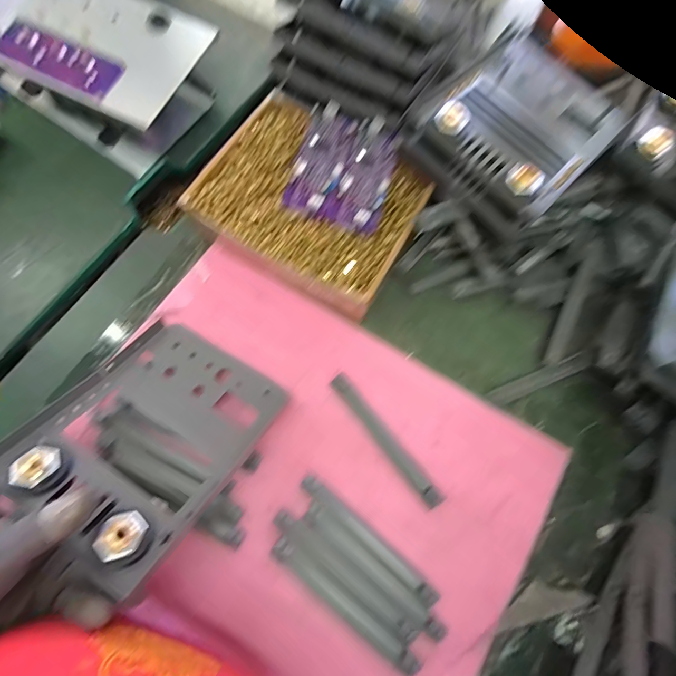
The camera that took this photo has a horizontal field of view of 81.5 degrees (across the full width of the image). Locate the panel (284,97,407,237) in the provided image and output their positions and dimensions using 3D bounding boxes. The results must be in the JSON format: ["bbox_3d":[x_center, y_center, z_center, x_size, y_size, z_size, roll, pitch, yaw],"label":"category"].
[{"bbox_3d":[0.007,-0.171,0.392,0.094,0.016,0.112,16,81,-4],"label":"panel"}]

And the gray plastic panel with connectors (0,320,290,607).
[{"bbox_3d":[-0.154,0.081,0.328,0.154,0.030,0.187,27,48,12],"label":"gray plastic panel with connectors"}]

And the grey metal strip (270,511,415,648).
[{"bbox_3d":[0.006,0.200,0.331,0.145,0.004,0.018,38,74,8],"label":"grey metal strip"}]

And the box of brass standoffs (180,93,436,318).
[{"bbox_3d":[-0.025,-0.143,0.419,0.213,0.051,0.176,31,73,6],"label":"box of brass standoffs"}]

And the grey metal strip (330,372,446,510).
[{"bbox_3d":[0.045,0.095,0.371,0.017,0.009,0.146,-37,78,-14],"label":"grey metal strip"}]

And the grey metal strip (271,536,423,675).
[{"bbox_3d":[0.006,0.222,0.325,0.146,0.004,0.017,38,74,8],"label":"grey metal strip"}]

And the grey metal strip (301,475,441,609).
[{"bbox_3d":[0.027,0.174,0.342,0.145,0.005,0.015,40,74,9],"label":"grey metal strip"}]

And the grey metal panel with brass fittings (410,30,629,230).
[{"bbox_3d":[0.182,-0.213,0.389,0.152,0.043,0.201,42,74,9],"label":"grey metal panel with brass fittings"}]

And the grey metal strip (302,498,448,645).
[{"bbox_3d":[0.031,0.199,0.334,0.146,0.004,0.017,40,74,9],"label":"grey metal strip"}]

